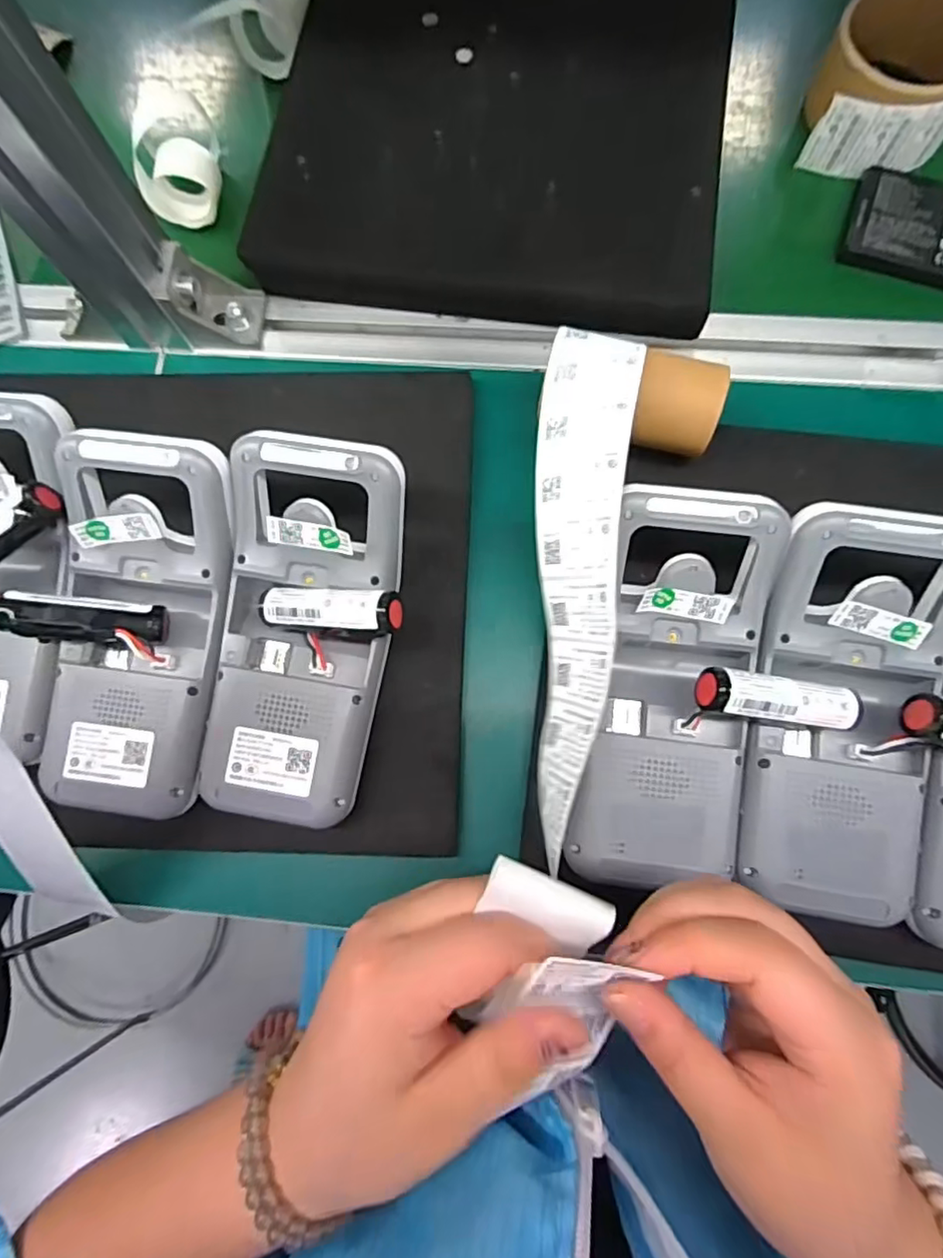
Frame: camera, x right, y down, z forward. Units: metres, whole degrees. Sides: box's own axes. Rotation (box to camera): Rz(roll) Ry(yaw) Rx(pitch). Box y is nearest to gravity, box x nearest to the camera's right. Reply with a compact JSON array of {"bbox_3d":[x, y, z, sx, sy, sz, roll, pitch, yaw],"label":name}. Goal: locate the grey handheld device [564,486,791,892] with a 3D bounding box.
[{"bbox_3d":[0.089,0.027,0.257,0.070,0.029,0.164,10,93,4],"label":"grey handheld device"}]

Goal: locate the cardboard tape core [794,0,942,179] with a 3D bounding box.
[{"bbox_3d":[0.240,-0.309,0.336,0.083,0.043,0.089,25,81,7],"label":"cardboard tape core"}]

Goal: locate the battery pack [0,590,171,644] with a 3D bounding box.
[{"bbox_3d":[-0.175,-0.004,0.268,0.066,0.016,0.020,5,72,-24],"label":"battery pack"}]

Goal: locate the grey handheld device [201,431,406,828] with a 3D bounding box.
[{"bbox_3d":[-0.075,0.001,0.271,0.078,0.031,0.167,10,94,4],"label":"grey handheld device"}]

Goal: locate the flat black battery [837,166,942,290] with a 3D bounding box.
[{"bbox_3d":[0.254,-0.231,0.338,0.073,0.013,0.067,20,80,7],"label":"flat black battery"}]

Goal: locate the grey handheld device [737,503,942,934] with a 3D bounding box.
[{"bbox_3d":[0.161,0.036,0.252,0.075,0.030,0.166,8,93,4],"label":"grey handheld device"}]

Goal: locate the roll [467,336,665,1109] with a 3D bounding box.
[{"bbox_3d":[0.039,-0.001,0.242,0.042,0.072,0.267,5,74,3],"label":"roll"}]

